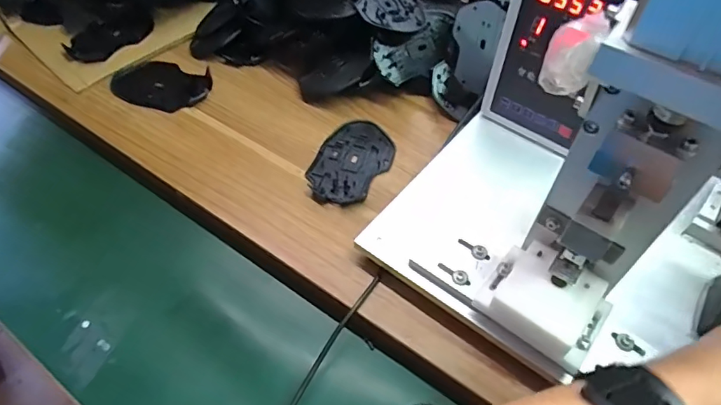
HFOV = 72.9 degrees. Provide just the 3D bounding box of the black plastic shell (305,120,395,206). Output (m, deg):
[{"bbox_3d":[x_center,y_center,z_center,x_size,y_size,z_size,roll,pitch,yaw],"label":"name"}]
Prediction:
[{"bbox_3d":[-0.010,-0.043,0.499,0.071,0.006,0.115,23,56,17],"label":"black plastic shell"}]

